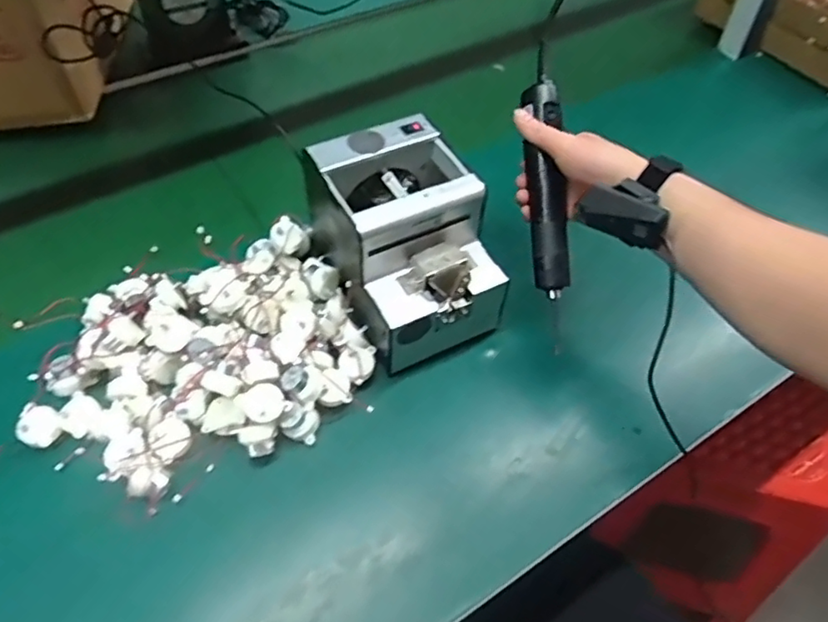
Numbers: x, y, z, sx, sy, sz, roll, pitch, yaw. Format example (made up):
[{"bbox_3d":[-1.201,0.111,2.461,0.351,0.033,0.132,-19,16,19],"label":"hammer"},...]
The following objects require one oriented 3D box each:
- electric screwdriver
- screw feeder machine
[{"bbox_3d":[0.129,-0.093,0.581,0.033,0.034,0.250,-5,93,-4],"label":"electric screwdriver"},{"bbox_3d":[-0.007,-0.065,0.578,0.125,0.153,0.166,-24,55,-18],"label":"screw feeder machine"}]

